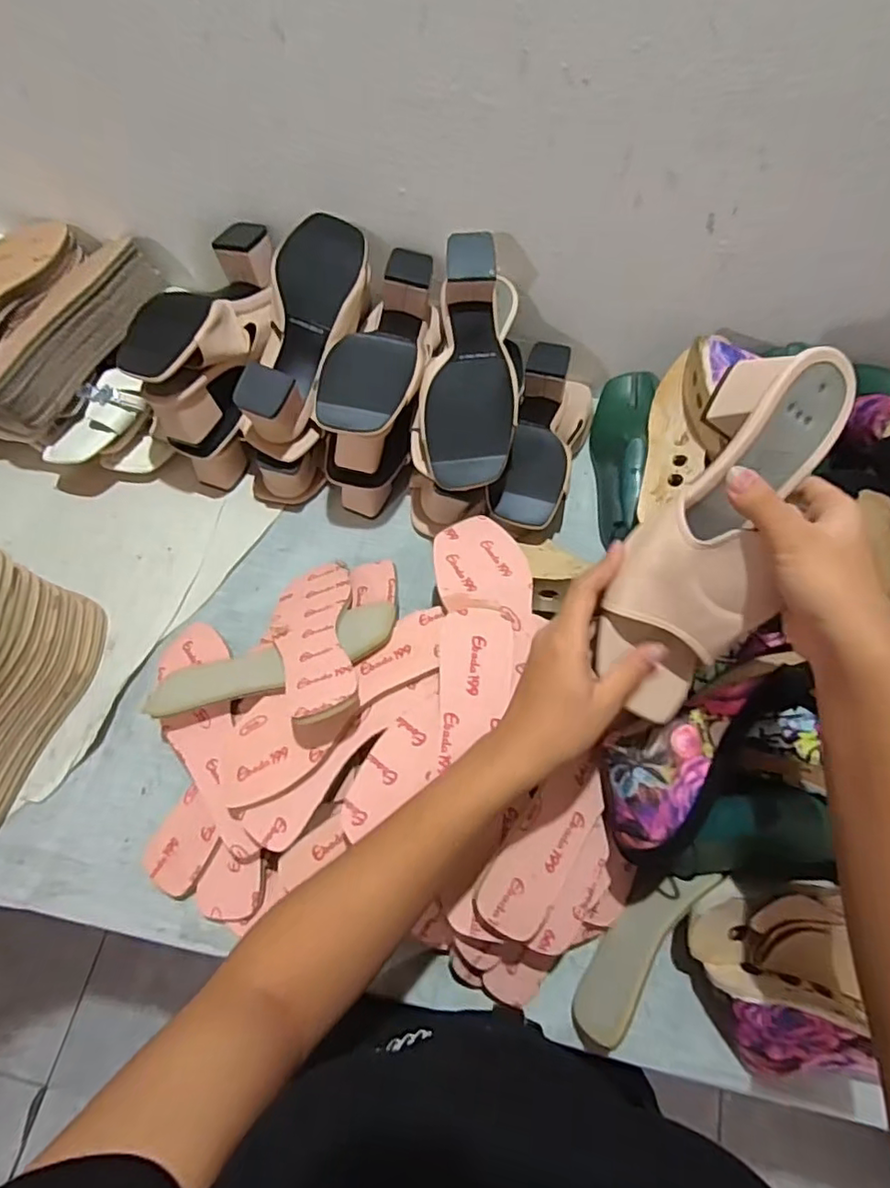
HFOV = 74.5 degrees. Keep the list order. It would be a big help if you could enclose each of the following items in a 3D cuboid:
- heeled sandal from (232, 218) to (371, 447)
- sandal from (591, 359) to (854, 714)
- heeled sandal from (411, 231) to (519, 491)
[{"bbox_3d":[-0.138,-0.268,0.597,0.089,0.089,0.237,17,83,7],"label":"heeled sandal"},{"bbox_3d":[0.163,-0.033,0.351,0.084,0.063,0.224,24,94,9],"label":"sandal"},{"bbox_3d":[0.024,-0.223,0.591,0.100,0.086,0.243,5,83,2],"label":"heeled sandal"}]

